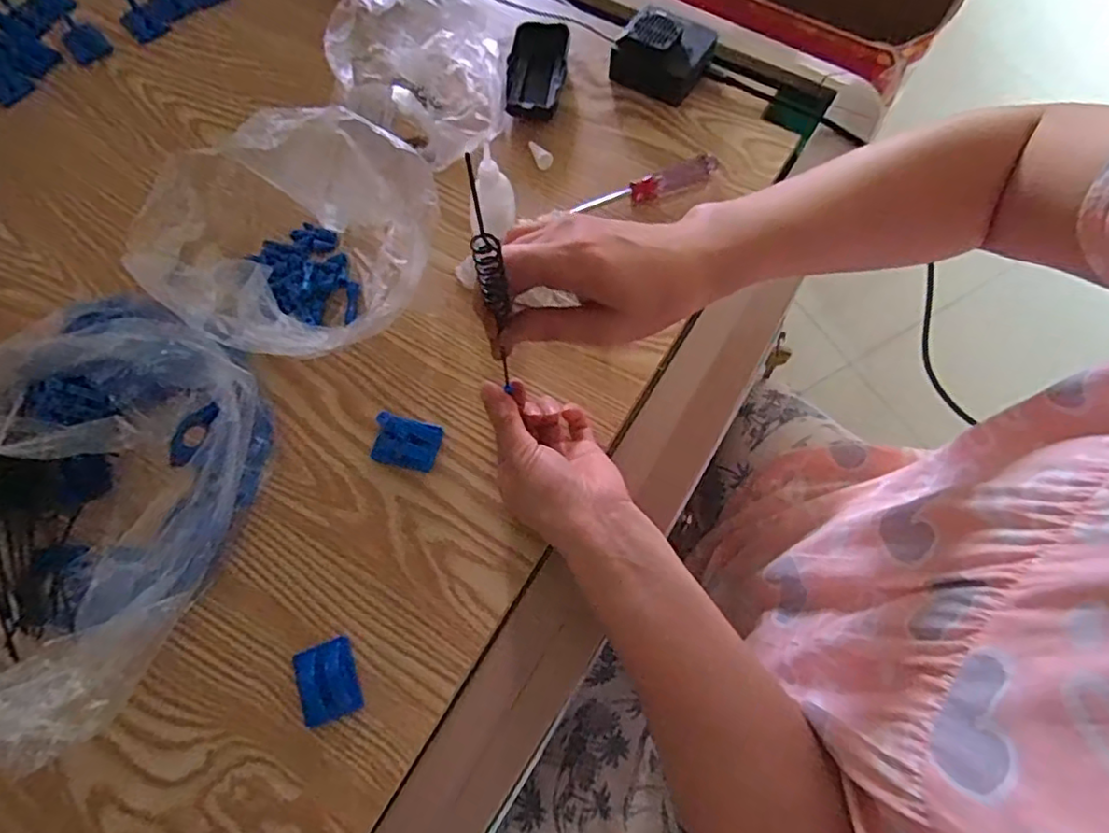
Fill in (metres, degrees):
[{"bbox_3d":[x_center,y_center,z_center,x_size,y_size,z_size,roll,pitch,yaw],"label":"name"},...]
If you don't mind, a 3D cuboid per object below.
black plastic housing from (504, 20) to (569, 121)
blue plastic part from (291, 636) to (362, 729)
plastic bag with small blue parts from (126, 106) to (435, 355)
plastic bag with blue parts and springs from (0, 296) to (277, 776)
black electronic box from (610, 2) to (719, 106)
[{"bbox_3d":[-0.016,-0.316,0.564,0.052,0.022,0.113,3,67,2],"label":"black plastic housing"},{"bbox_3d":[-0.139,0.161,0.372,0.035,0.005,0.044,-19,68,-7],"label":"blue plastic part"},{"bbox_3d":[-0.183,-0.120,0.440,0.173,0.110,0.163,-11,67,-4],"label":"plastic bag with small blue parts"},{"bbox_3d":[-0.301,0.050,0.374,0.201,0.099,0.265,9,67,5],"label":"plastic bag with blue parts and springs"},{"bbox_3d":[0.100,-0.331,0.563,0.084,0.048,0.057,24,69,11],"label":"black electronic box"}]

